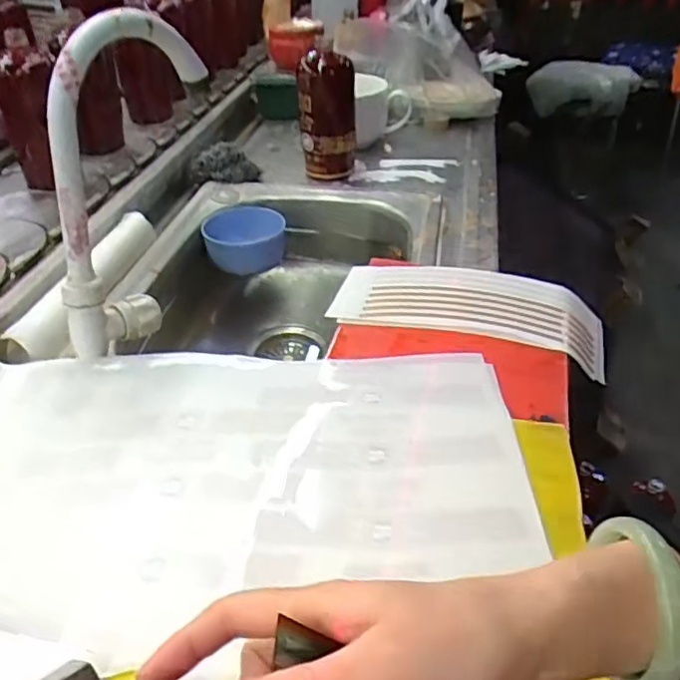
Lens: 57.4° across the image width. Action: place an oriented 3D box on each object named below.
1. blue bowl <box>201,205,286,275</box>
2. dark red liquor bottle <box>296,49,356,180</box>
[{"bbox_3d":[-0.130,-0.138,0.850,0.107,0.066,0.111,1,38,-1],"label":"blue bowl"},{"bbox_3d":[-0.018,-0.314,0.883,0.080,0.175,0.088,-2,38,-4],"label":"dark red liquor bottle"}]

